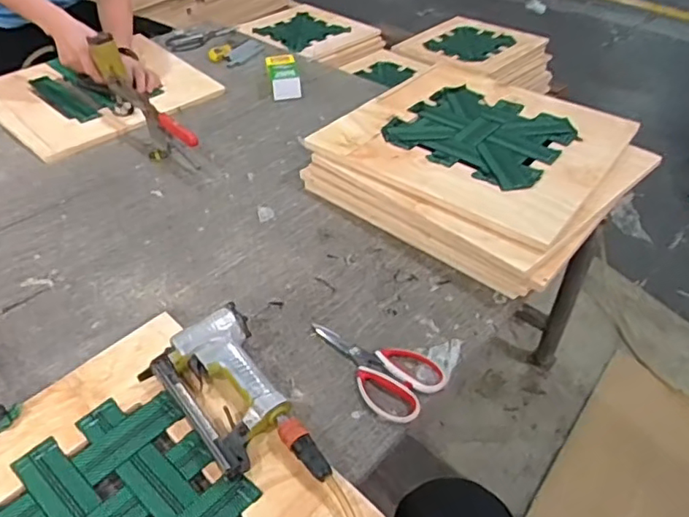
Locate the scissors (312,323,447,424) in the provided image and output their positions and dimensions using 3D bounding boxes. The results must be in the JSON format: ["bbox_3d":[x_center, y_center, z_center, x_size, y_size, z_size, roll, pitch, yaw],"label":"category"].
[{"bbox_3d":[0.033,0.130,0.739,0.186,0.013,0.102,32,50,30],"label":"scissors"}]

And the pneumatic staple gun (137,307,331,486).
[{"bbox_3d":[-0.112,0.168,0.663,0.131,0.058,0.246,-33,52,-32],"label":"pneumatic staple gun"}]

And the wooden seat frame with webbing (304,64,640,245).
[{"bbox_3d":[0.225,-0.208,0.983,0.457,0.019,0.389,28,50,29],"label":"wooden seat frame with webbing"}]

